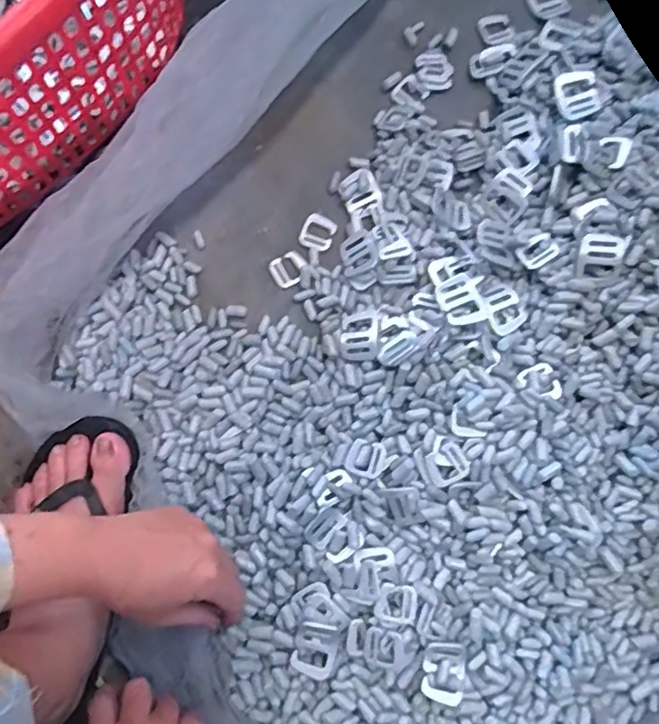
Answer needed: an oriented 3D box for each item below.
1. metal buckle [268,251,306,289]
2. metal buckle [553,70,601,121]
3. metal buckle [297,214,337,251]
[{"bbox_3d":[-0.038,-0.085,0.542,0.032,0.004,0.029,-34,80,-6],"label":"metal buckle"},{"bbox_3d":[0.226,-0.243,0.539,0.034,0.008,0.046,-9,78,-1],"label":"metal buckle"},{"bbox_3d":[-0.011,-0.120,0.552,0.030,0.004,0.033,23,80,6],"label":"metal buckle"}]

